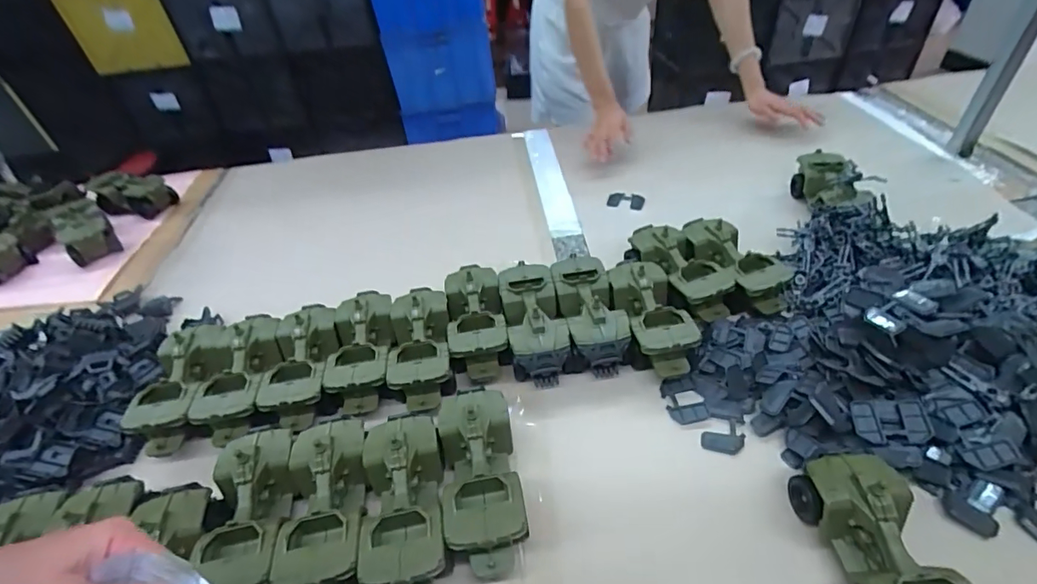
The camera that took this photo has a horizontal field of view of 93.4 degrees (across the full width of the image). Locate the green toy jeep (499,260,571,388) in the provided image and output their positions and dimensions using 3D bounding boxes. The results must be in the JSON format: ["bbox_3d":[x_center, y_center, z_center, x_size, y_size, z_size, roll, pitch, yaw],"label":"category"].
[{"bbox_3d":[0.018,0.041,0.693,0.090,0.078,0.182,-6,42,1],"label":"green toy jeep"}]

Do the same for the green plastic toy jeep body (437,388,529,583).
[{"bbox_3d":[-0.041,0.198,0.532,0.083,0.081,0.197,-10,42,-4],"label":"green plastic toy jeep body"}]

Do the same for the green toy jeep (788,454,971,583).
[{"bbox_3d":[0.325,0.241,0.431,0.086,0.077,0.190,-6,42,1],"label":"green toy jeep"}]

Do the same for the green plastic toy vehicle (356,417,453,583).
[{"bbox_3d":[-0.119,0.227,0.509,0.087,0.085,0.185,-12,42,-6],"label":"green plastic toy vehicle"}]

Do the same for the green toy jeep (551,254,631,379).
[{"bbox_3d":[0.098,0.029,0.695,0.091,0.076,0.180,-5,42,2],"label":"green toy jeep"}]

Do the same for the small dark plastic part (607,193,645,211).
[{"bbox_3d":[0.209,-0.176,0.950,0.072,0.016,0.037,2,42,-8],"label":"small dark plastic part"}]

